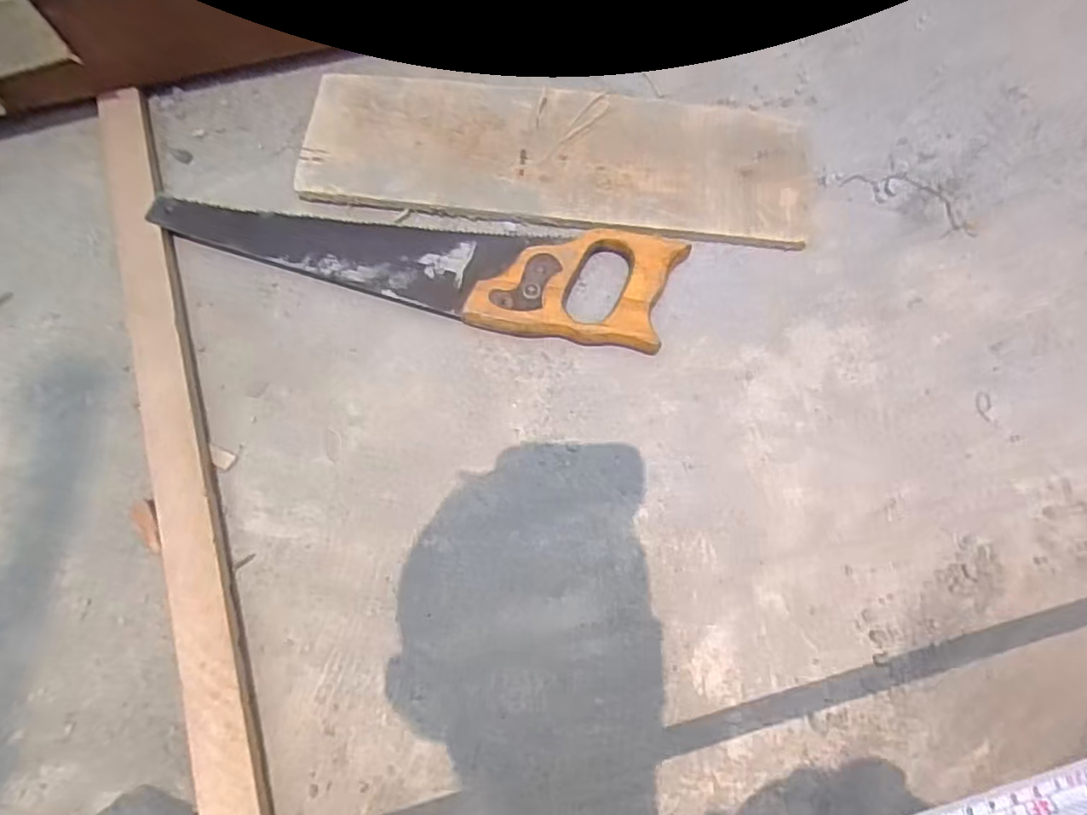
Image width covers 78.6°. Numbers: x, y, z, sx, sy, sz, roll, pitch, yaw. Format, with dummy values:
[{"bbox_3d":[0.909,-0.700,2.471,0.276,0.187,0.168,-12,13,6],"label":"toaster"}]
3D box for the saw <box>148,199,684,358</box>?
[{"bbox_3d":[-0.102,-0.109,0.519,0.403,0.023,0.093,7,69,0],"label":"saw"}]

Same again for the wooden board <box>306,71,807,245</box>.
[{"bbox_3d":[0.012,-0.211,0.565,0.415,0.018,0.135,6,69,0],"label":"wooden board"}]

